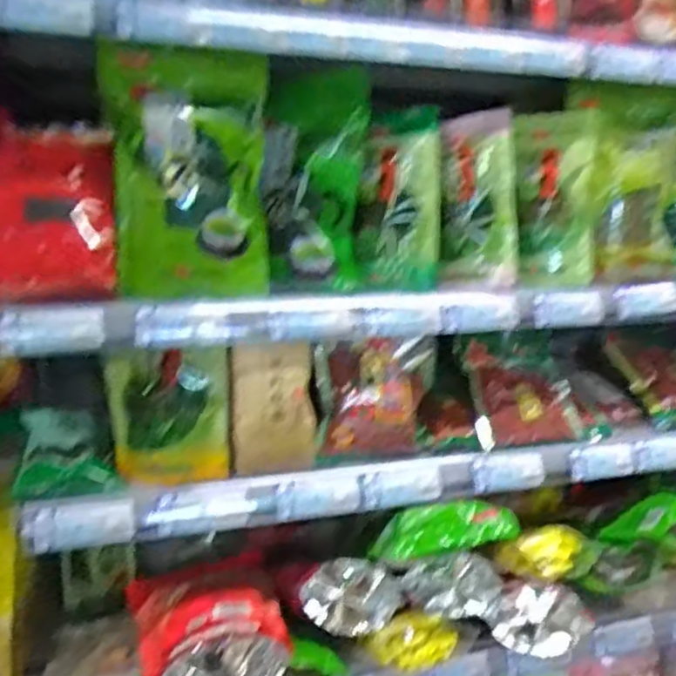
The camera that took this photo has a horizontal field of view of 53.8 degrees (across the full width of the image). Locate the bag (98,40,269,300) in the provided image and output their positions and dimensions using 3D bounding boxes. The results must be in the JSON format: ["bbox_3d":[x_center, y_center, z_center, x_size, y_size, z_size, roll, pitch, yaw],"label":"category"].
[{"bbox_3d":[-0.166,-0.175,0.736,0.168,0.256,0.072,-1,3,-18],"label":"bag"}]

